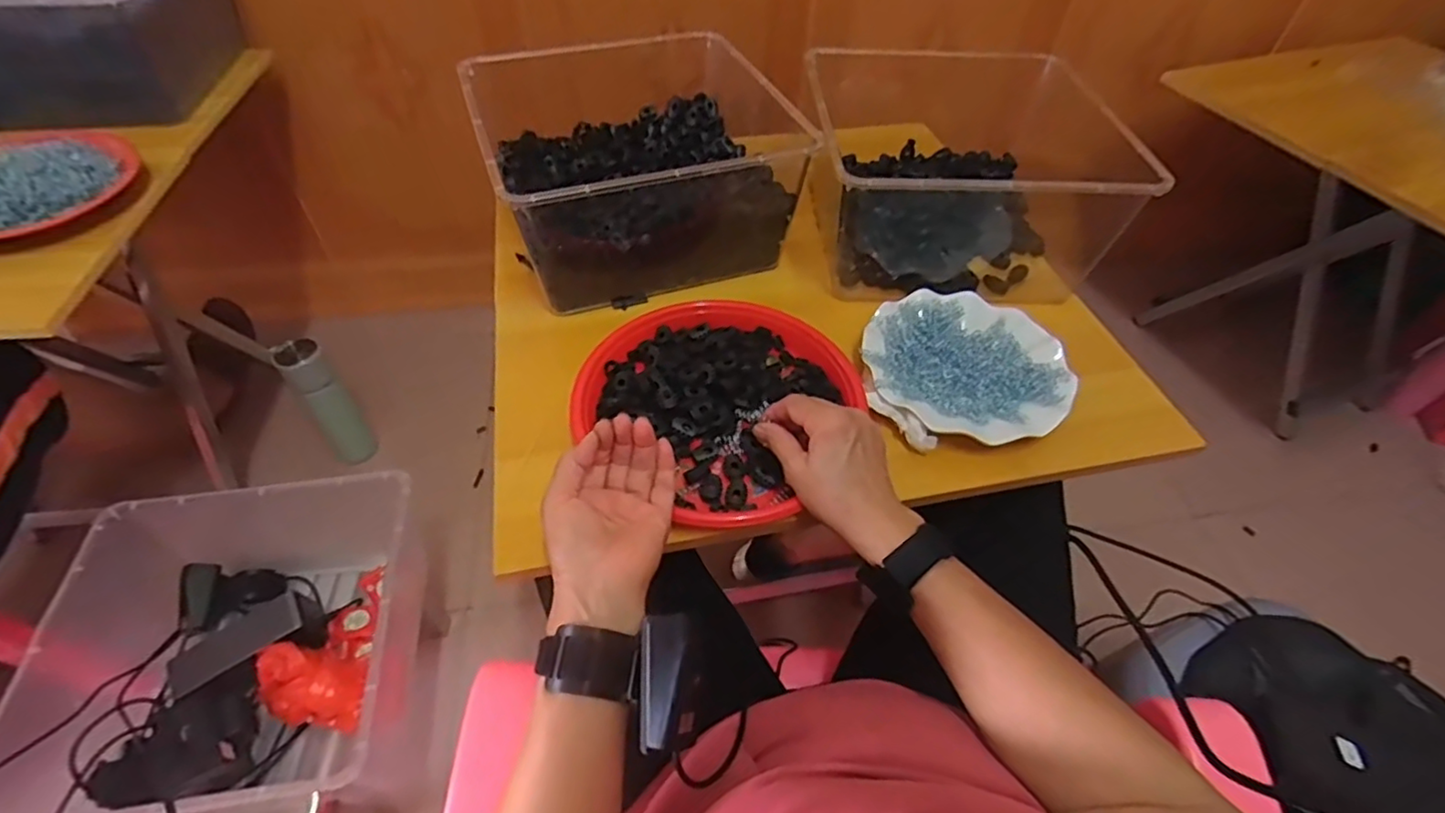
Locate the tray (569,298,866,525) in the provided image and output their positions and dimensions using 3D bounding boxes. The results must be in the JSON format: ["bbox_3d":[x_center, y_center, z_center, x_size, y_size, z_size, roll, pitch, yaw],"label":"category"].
[{"bbox_3d":[-0.012,-0.011,0.557,0.217,0.030,0.225,1,50,-1],"label":"tray"}]

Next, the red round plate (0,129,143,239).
[{"bbox_3d":[-0.714,-0.229,0.658,0.157,0.039,0.193,35,57,24],"label":"red round plate"}]

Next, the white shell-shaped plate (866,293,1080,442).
[{"bbox_3d":[0.219,-0.039,0.581,0.176,0.018,0.175,1,50,-1],"label":"white shell-shaped plate"}]

